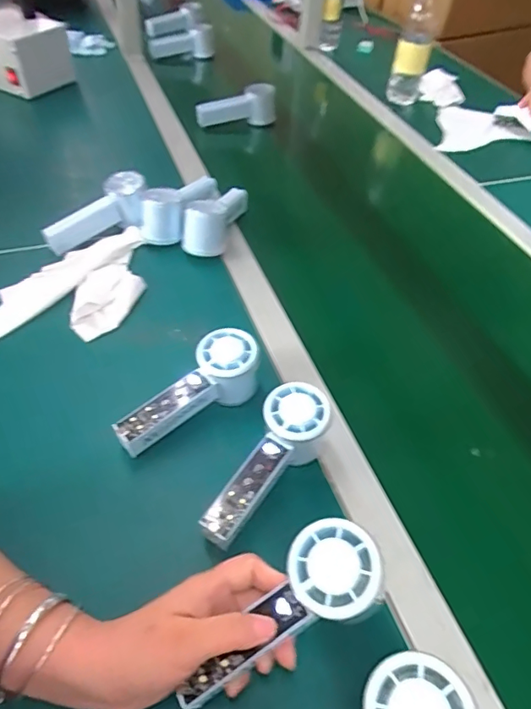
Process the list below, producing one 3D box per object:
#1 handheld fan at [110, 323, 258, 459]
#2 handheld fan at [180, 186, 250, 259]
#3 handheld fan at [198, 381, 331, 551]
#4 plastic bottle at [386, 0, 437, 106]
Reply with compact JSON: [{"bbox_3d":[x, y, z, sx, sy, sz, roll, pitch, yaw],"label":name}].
[{"bbox_3d":[-0.071,0.040,0.488,0.152,0.062,0.050,-38,60,-15],"label":"handheld fan"},{"bbox_3d":[-0.064,-0.196,0.694,0.055,0.058,0.146,17,48,9],"label":"handheld fan"},{"bbox_3d":[0.002,0.097,0.441,0.054,0.054,0.152,30,67,20],"label":"handheld fan"},{"bbox_3d":[0.311,-0.648,1.044,0.069,0.217,0.082,17,48,9],"label":"plastic bottle"}]

